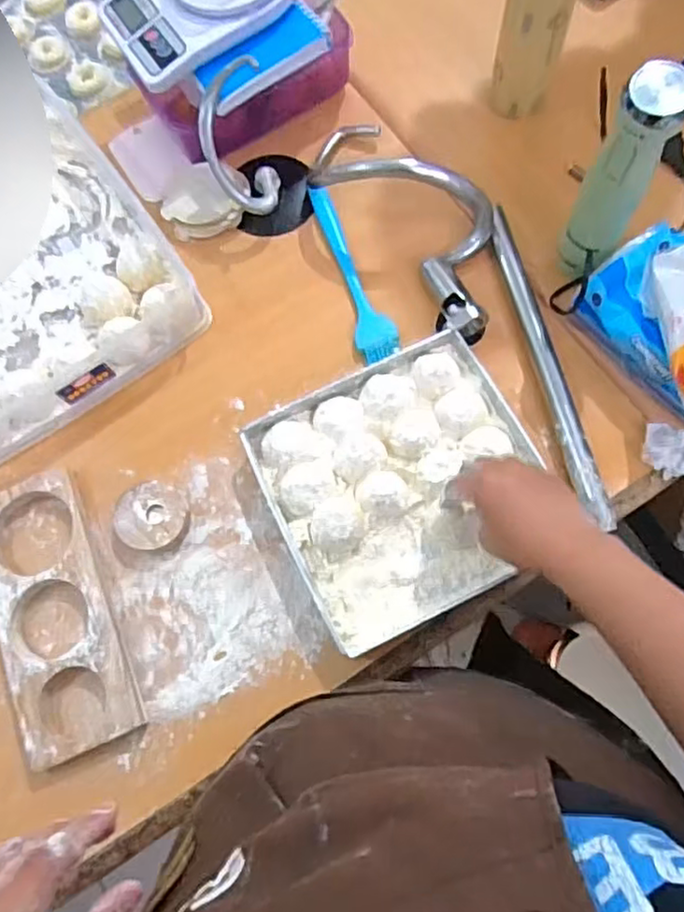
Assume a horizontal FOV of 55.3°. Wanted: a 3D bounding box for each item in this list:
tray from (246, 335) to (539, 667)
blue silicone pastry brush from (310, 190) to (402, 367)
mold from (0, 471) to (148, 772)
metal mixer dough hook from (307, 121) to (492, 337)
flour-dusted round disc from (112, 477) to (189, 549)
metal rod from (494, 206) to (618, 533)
[{"bbox_3d":[0.055,0.025,0.583,0.223,0.048,0.224,-24,72,-9],"label":"tray"},{"bbox_3d":[0.013,-0.192,0.677,0.041,0.014,0.216,-15,71,-2],"label":"blue silicone pastry brush"},{"bbox_3d":[-0.257,0.139,0.588,0.101,0.037,0.248,-24,72,-5],"label":"mold"},{"bbox_3d":[0.069,-0.250,0.661,0.106,0.053,0.274,-38,74,-9],"label":"metal mixer dough hook"},{"bbox_3d":[-0.177,0.056,0.604,0.066,0.021,0.062,-1,71,3],"label":"flour-dusted round disc"},{"bbox_3d":[0.194,-0.094,0.615,0.024,0.015,0.325,-13,71,-1],"label":"metal rod"}]

